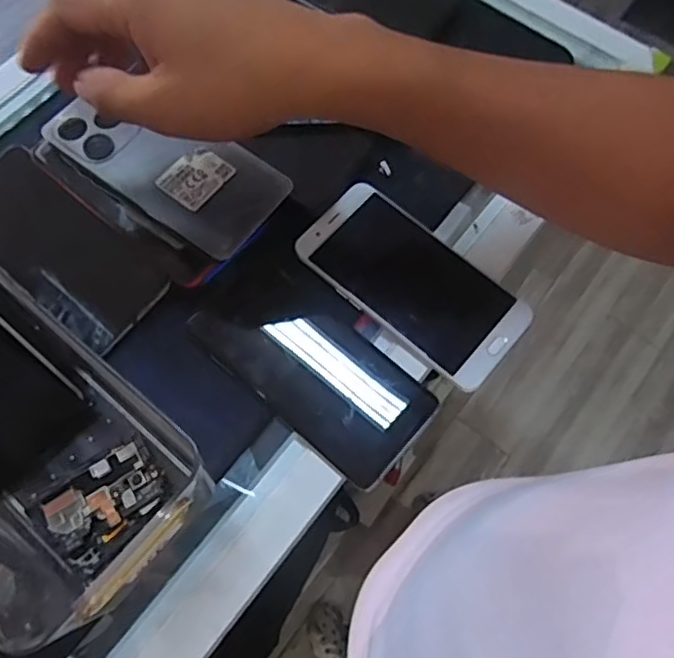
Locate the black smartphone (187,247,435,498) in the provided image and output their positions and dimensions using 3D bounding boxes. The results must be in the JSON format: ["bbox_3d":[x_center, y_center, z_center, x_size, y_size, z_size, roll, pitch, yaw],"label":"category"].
[{"bbox_3d":[-0.014,0.020,0.382,0.151,0.014,0.077,42,74,14],"label":"black smartphone"}]

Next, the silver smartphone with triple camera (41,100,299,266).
[{"bbox_3d":[-0.110,-0.110,0.398,0.151,0.011,0.072,35,73,12],"label":"silver smartphone with triple camera"}]

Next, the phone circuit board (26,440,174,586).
[{"bbox_3d":[-0.131,0.099,0.346,0.068,0.009,0.053,-42,75,-15],"label":"phone circuit board"}]

